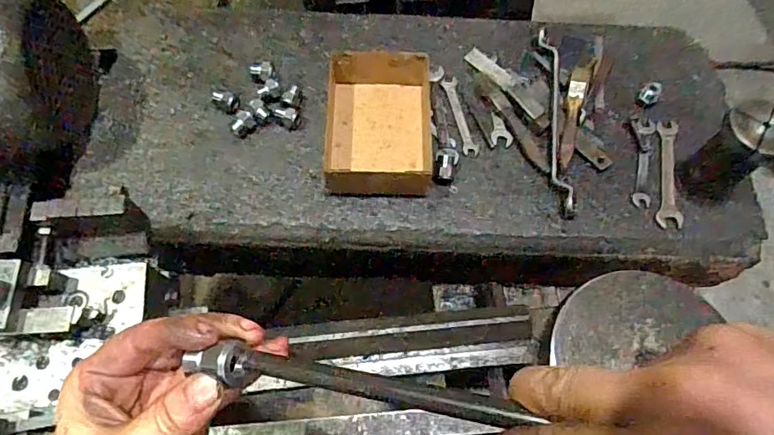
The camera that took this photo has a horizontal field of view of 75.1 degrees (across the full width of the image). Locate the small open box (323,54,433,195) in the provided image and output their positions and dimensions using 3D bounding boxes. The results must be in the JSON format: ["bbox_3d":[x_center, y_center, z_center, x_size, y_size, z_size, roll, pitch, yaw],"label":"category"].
[{"bbox_3d":[-0.006,-0.112,0.578,0.127,0.043,0.177,1,67,-1],"label":"small open box"}]

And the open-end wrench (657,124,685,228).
[{"bbox_3d":[0.324,-0.053,0.574,0.024,0.011,0.138,11,67,3],"label":"open-end wrench"}]

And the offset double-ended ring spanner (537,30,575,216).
[{"bbox_3d":[0.200,-0.120,0.590,0.021,0.021,0.250,2,70,-2],"label":"offset double-ended ring spanner"}]

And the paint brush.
[{"bbox_3d":[0.225,-0.132,0.603,0.023,0.014,0.162,19,68,7],"label":"paint brush"}]

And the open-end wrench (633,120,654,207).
[{"bbox_3d":[0.297,-0.066,0.586,0.024,0.007,0.117,14,68,5],"label":"open-end wrench"}]

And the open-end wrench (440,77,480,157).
[{"bbox_3d":[0.089,-0.122,0.609,0.019,0.004,0.110,-11,71,-7],"label":"open-end wrench"}]

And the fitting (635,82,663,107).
[{"bbox_3d":[0.317,-0.147,0.607,0.022,0.023,0.025,40,72,14],"label":"fitting"}]

